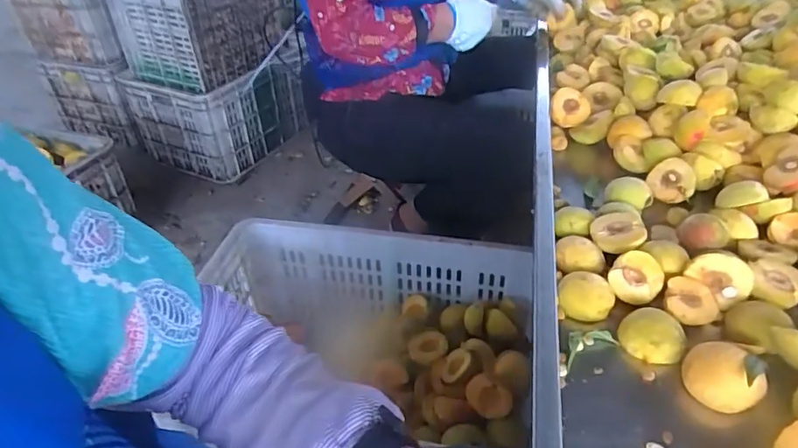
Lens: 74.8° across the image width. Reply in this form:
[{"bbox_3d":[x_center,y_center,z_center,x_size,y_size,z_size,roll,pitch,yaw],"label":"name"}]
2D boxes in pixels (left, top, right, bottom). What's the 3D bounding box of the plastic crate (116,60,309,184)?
[{"bbox_3d":[-0.582,-0.373,1.668,0.425,0.272,0.389,18,43,26],"label":"plastic crate"}]

